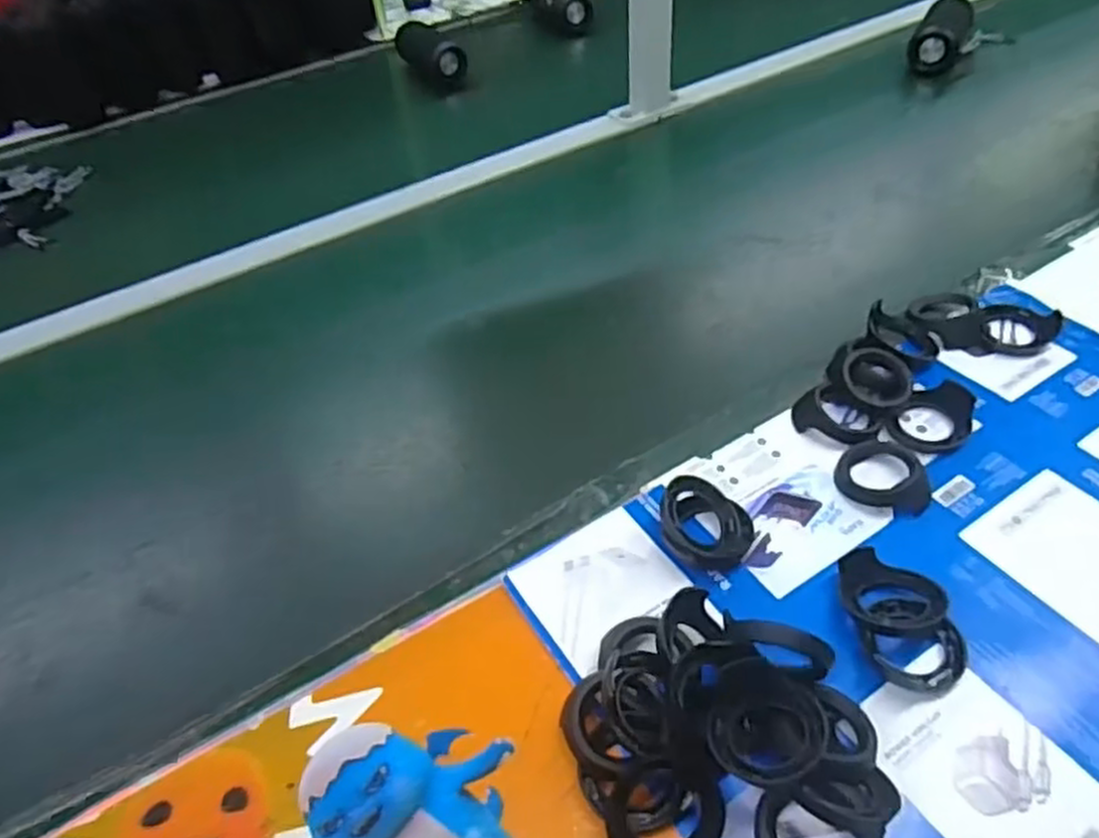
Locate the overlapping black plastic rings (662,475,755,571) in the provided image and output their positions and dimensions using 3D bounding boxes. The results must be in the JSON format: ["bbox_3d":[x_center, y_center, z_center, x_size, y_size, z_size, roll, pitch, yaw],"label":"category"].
[{"bbox_3d":[0.108,0.076,0.532,0.060,0.039,0.067,15,49,19],"label":"overlapping black plastic rings"}]

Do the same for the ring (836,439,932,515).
[{"bbox_3d":[0.246,0.038,0.567,0.064,0.013,0.059,12,48,17],"label":"ring"}]

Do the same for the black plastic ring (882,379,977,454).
[{"bbox_3d":[0.300,-0.003,0.598,0.069,0.021,0.053,-30,50,-22],"label":"black plastic ring"}]

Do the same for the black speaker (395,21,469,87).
[{"bbox_3d":[-0.191,-0.593,1.238,0.064,0.057,0.160,-24,48,-17],"label":"black speaker"}]

